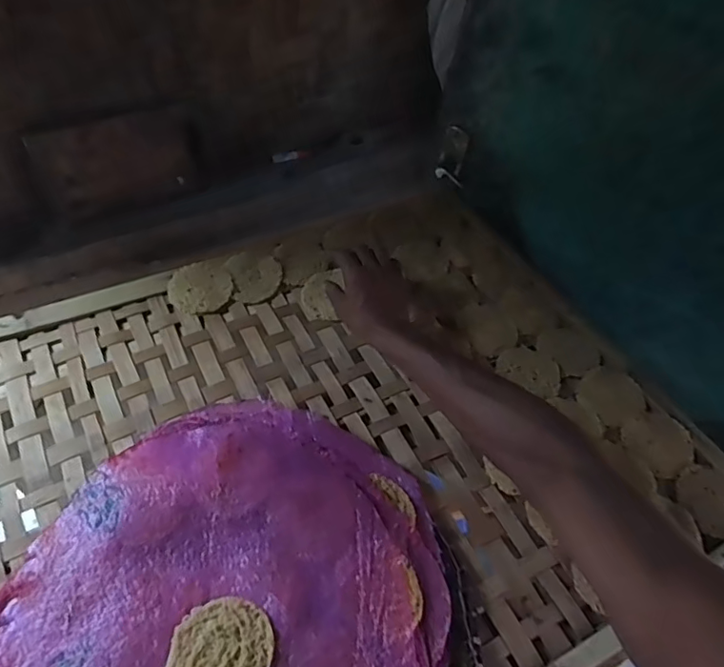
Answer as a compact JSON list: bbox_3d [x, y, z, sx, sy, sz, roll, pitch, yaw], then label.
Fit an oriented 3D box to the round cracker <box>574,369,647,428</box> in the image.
[{"bbox_3d":[0.305,0.074,0.658,0.072,0.009,0.073,3,52,-4],"label":"round cracker"}]

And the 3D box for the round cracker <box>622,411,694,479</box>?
[{"bbox_3d":[0.342,0.126,0.620,0.072,0.012,0.072,3,52,-4],"label":"round cracker"}]

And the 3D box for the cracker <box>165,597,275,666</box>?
[{"bbox_3d":[-0.111,0.250,0.423,0.077,0.012,0.077,3,52,-4],"label":"cracker"}]

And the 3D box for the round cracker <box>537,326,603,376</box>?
[{"bbox_3d":[0.270,0.020,0.698,0.072,0.006,0.073,3,52,-4],"label":"round cracker"}]

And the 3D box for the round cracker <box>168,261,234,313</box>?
[{"bbox_3d":[-0.212,-0.060,0.714,0.079,0.016,0.075,3,52,-4],"label":"round cracker"}]

